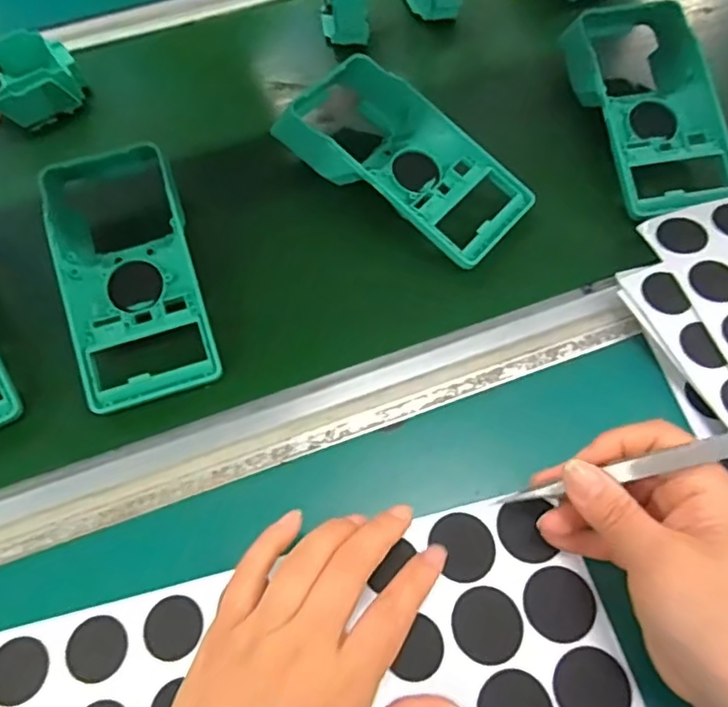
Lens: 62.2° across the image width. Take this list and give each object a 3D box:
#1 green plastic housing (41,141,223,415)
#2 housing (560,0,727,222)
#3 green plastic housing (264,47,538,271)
[{"bbox_3d":[-0.153,-0.061,0.392,0.081,0.050,0.187,-17,60,-6],"label":"green plastic housing"},{"bbox_3d":[0.211,-0.178,0.441,0.093,0.061,0.172,-7,60,0],"label":"housing"},{"bbox_3d":[0.025,-0.138,0.432,0.185,0.065,0.089,37,69,22],"label":"green plastic housing"}]

